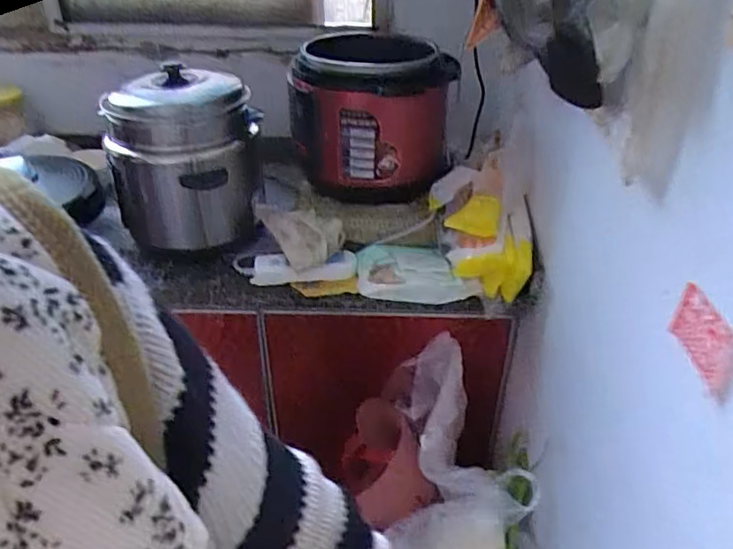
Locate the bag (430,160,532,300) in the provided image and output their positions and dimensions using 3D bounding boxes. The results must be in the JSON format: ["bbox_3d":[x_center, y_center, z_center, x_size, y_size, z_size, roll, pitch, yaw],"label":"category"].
[{"bbox_3d":[0.194,-0.074,0.950,0.123,0.079,0.233,-12,70,-17],"label":"bag"}]

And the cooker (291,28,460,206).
[{"bbox_3d":[0.014,-0.267,1.032,0.265,0.237,0.258,-7,35,-10],"label":"cooker"}]

